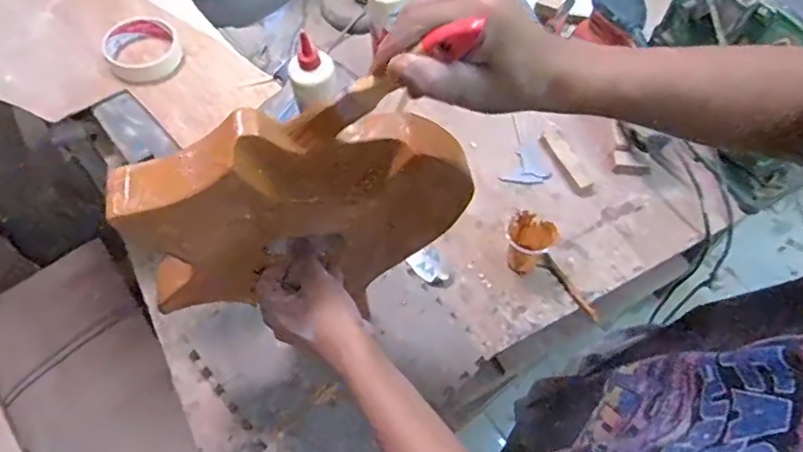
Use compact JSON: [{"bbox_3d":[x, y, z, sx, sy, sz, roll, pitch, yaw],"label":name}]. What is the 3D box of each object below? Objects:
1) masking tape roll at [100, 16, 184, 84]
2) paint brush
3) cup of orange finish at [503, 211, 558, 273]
[{"bbox_3d":[-0.308,-0.213,0.702,0.096,0.033,0.079,24,64,13],"label":"masking tape roll"},{"bbox_3d":[-0.018,-0.092,0.385,0.023,0.172,0.016,31,54,-35],"label":"paint brush"},{"bbox_3d":[0.180,0.026,0.827,0.068,0.087,0.070,0,61,0],"label":"cup of orange finish"}]

